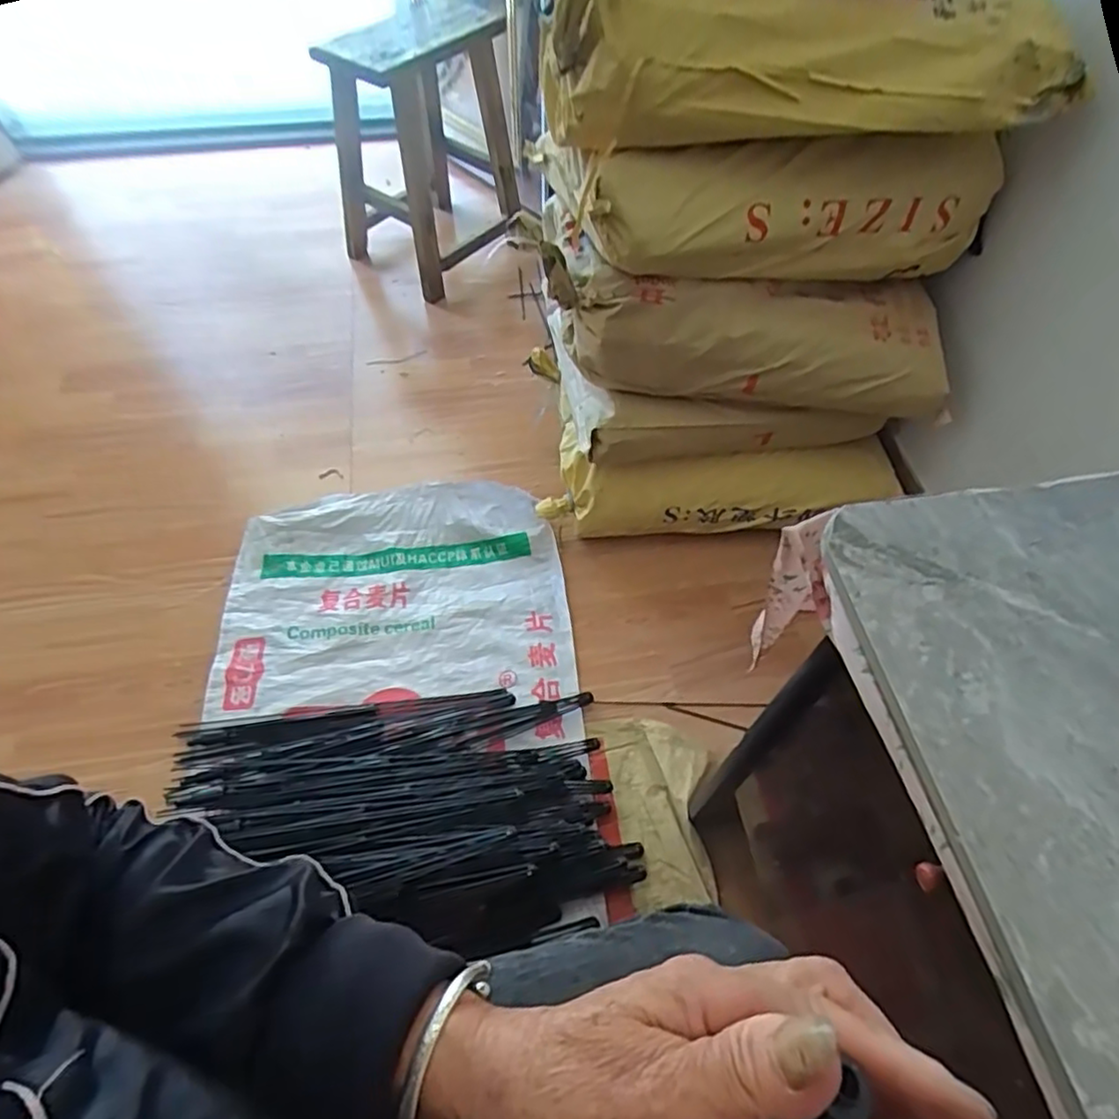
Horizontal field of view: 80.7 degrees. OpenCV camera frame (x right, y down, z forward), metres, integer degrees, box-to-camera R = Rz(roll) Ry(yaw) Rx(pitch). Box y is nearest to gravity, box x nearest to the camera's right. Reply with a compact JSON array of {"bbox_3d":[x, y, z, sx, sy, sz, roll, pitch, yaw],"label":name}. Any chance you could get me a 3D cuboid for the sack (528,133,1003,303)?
[{"bbox_3d":[0.300,-0.562,0.972,0.608,0.194,0.313,-13,58,-9],"label":"sack"}]

